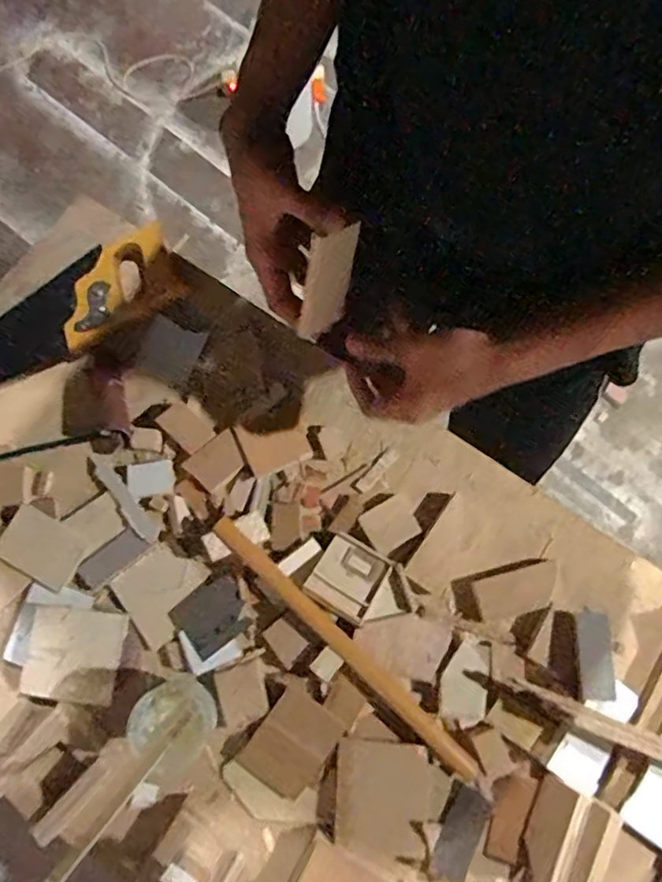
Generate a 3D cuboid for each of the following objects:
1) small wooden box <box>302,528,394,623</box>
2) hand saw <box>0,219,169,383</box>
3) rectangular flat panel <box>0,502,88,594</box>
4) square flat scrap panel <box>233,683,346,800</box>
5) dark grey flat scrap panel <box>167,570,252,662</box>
[{"bbox_3d":[0.017,0.128,0.579,0.064,0.008,0.072,30,62,8],"label":"small wooden box"},{"bbox_3d":[-0.349,-0.100,0.659,0.407,0.028,0.095,-37,80,-7],"label":"hand saw"},{"bbox_3d":[-0.294,0.107,0.609,0.088,0.013,0.057,29,80,7],"label":"rectangular flat panel"},{"bbox_3d":[-0.037,0.280,0.559,0.065,0.012,0.085,36,80,8],"label":"square flat scrap panel"},{"bbox_3d":[-0.114,0.168,0.589,0.067,0.013,0.060,-40,80,-7],"label":"dark grey flat scrap panel"}]

